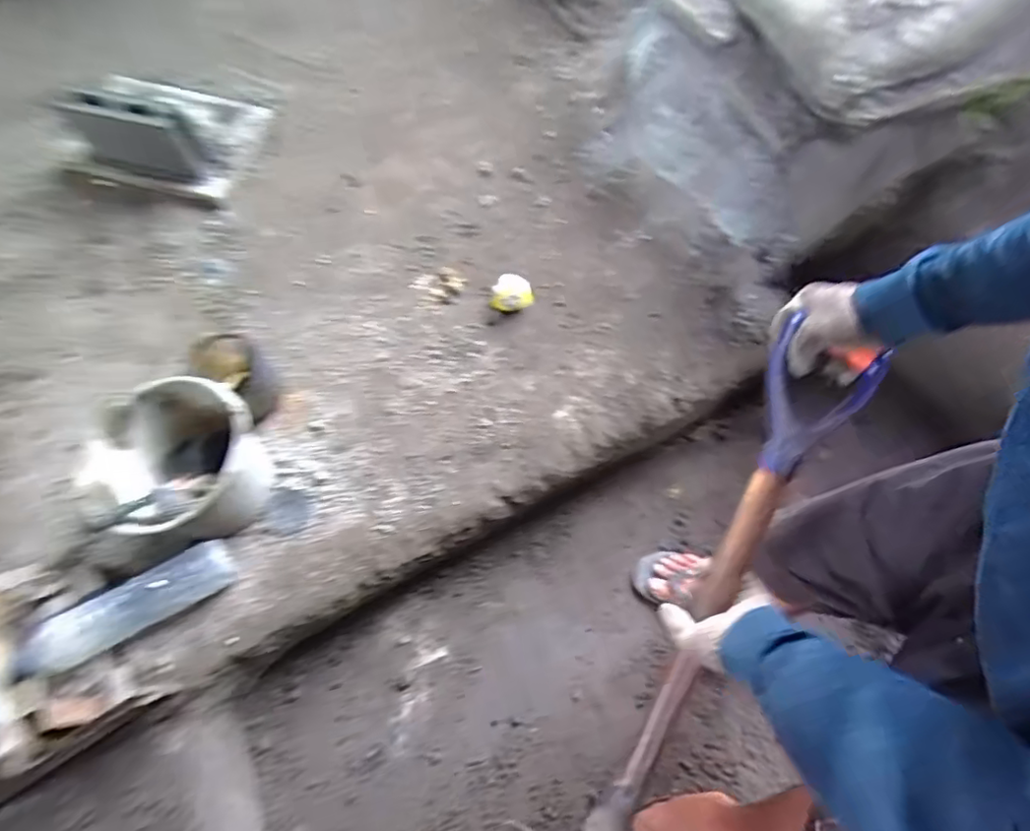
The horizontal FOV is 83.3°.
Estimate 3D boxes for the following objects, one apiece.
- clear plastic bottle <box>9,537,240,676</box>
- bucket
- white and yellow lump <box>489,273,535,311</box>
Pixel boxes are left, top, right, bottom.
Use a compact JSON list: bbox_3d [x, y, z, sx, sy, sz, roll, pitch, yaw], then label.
[{"bbox_3d":[-0.612,0.303,0.923,0.306,0.071,0.073,-27,65,-31],"label":"clear plastic bottle"},{"bbox_3d":[-0.565,0.085,1.013,0.253,0.195,0.252,-1,64,2],"label":"bucket"},{"bbox_3d":[-0.008,-0.257,1.223,0.090,0.050,0.071,7,64,6],"label":"white and yellow lump"}]

